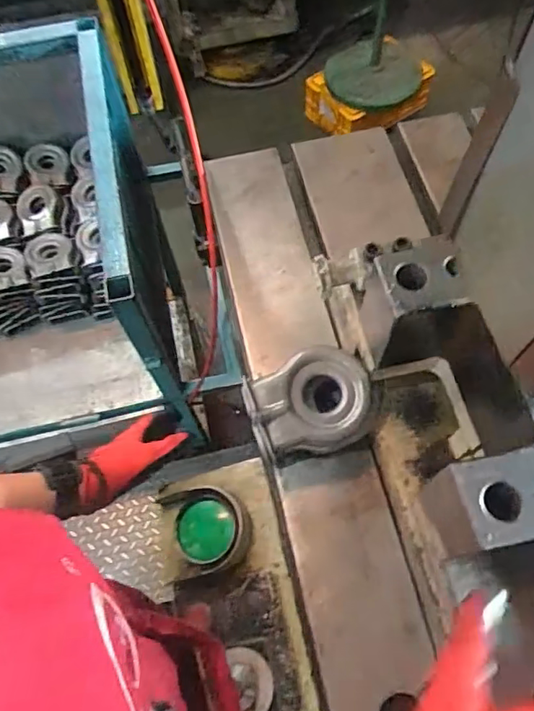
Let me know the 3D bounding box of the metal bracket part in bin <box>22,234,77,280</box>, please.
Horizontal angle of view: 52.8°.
[{"bbox_3d":[-0.438,-0.205,1.081,0.090,0.024,0.105,-20,67,-8],"label":"metal bracket part in bin"}]

